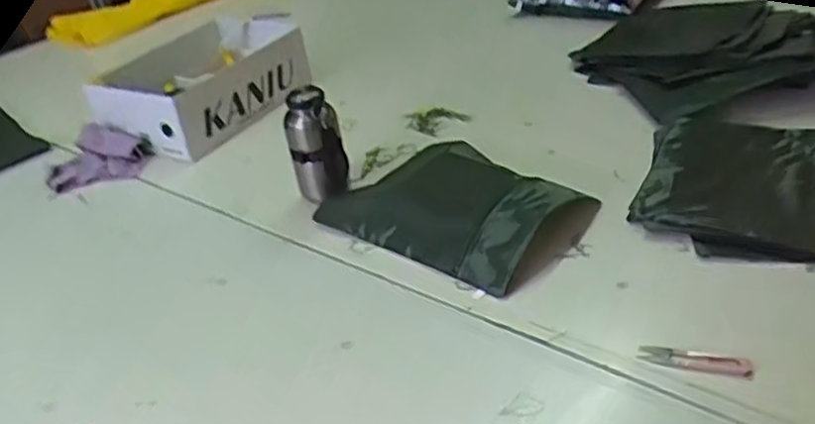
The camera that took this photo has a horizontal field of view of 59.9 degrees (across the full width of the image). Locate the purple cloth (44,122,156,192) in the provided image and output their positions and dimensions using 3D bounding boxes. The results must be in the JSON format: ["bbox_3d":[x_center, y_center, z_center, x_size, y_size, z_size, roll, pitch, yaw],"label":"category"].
[{"bbox_3d":[-0.521,-0.094,1.210,0.140,0.049,0.158,0,36,10],"label":"purple cloth"}]

